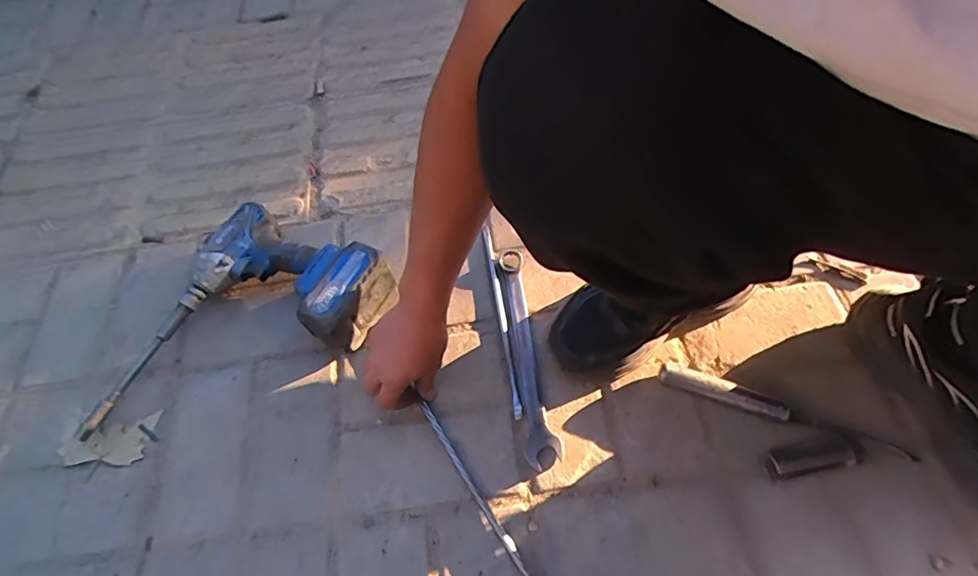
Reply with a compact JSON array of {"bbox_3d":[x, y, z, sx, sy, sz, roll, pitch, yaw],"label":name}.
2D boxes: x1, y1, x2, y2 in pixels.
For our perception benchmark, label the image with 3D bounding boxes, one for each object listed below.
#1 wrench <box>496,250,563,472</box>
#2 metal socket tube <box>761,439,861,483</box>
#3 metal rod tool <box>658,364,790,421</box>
[{"bbox_3d":[0.042,0.069,0.614,0.035,0.014,0.260,-8,61,0],"label":"wrench"},{"bbox_3d":[0.320,0.172,0.529,0.086,0.024,0.027,-9,61,-1],"label":"metal socket tube"},{"bbox_3d":[0.250,0.111,0.571,0.129,0.024,0.022,16,63,13],"label":"metal rod tool"}]

